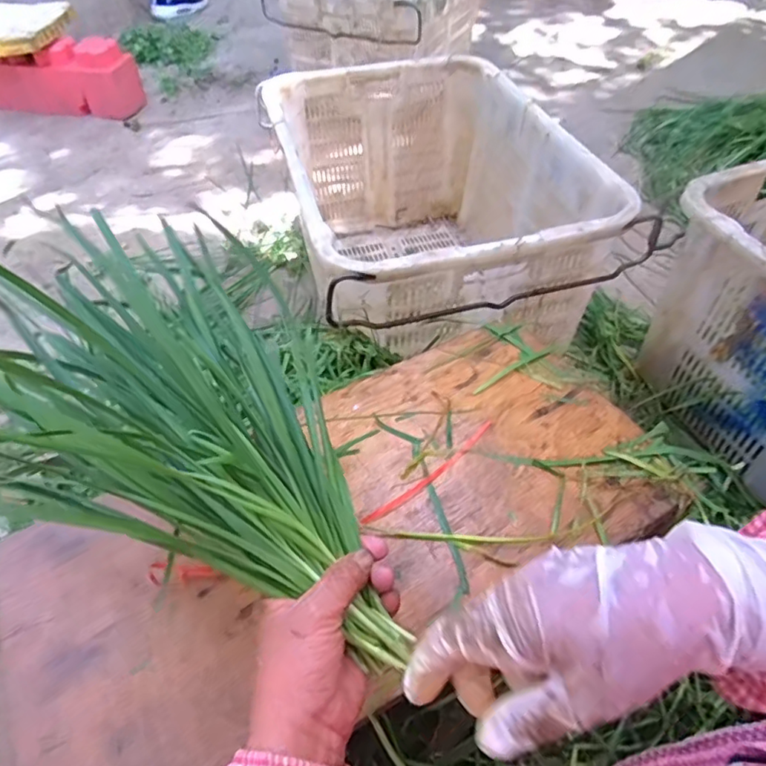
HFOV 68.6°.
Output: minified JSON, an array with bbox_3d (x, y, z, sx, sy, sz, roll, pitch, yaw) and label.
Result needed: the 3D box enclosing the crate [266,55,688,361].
[{"bbox_3d":[0.077,-0.281,1.041,0.466,0.336,0.685,-13,50,-10],"label":"crate"}]

